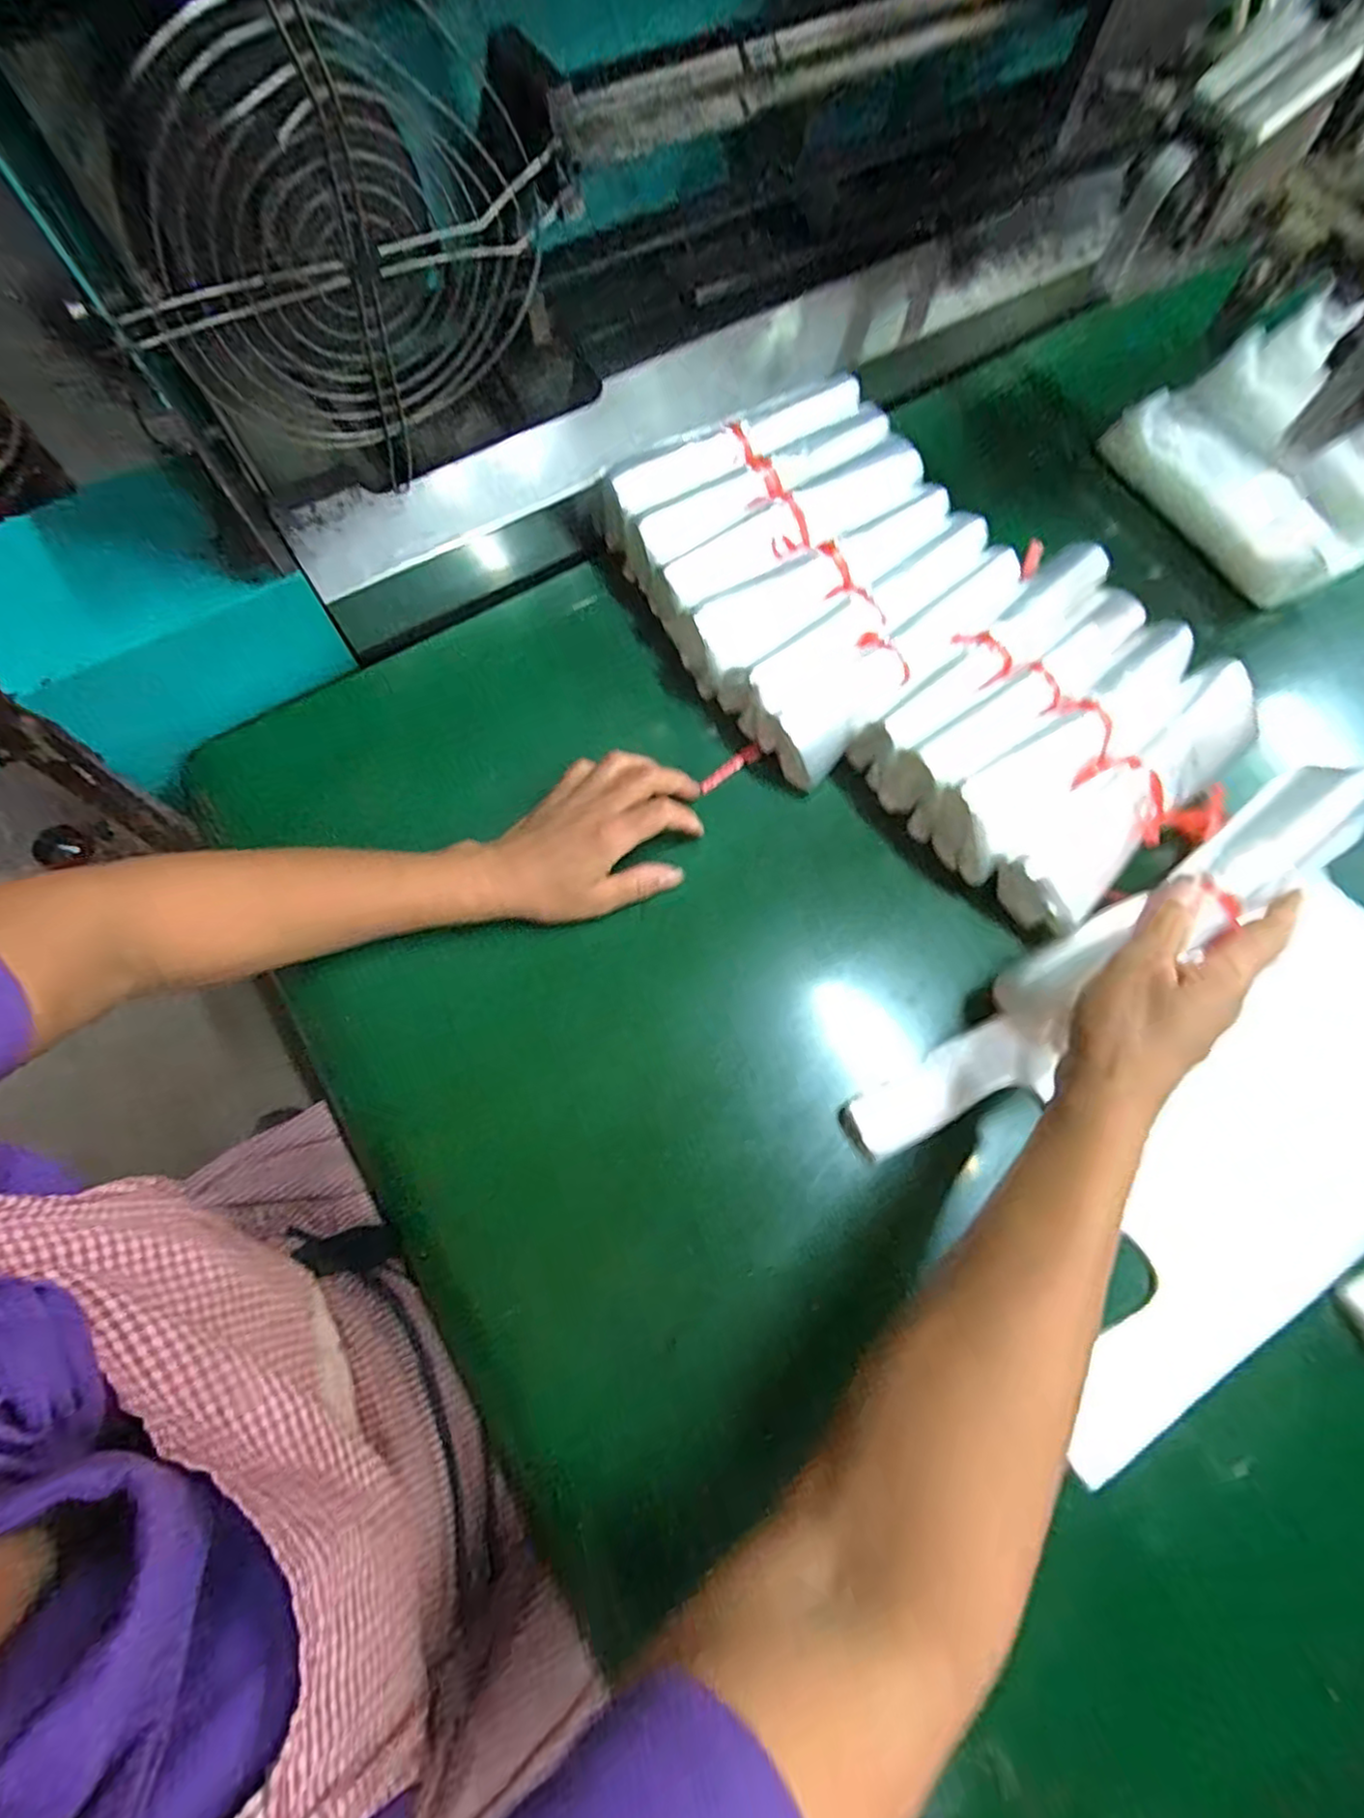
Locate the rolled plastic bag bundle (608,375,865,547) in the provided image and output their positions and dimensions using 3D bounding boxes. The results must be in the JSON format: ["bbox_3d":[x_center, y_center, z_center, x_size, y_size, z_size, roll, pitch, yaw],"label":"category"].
[{"bbox_3d":[0.040,-0.321,0.483,0.206,0.048,0.049,-26,75,-9],"label":"rolled plastic bag bundle"}]

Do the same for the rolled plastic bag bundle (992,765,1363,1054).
[{"bbox_3d":[0.272,-0.001,0.359,0.208,0.050,0.051,-36,76,10],"label":"rolled plastic bag bundle"}]

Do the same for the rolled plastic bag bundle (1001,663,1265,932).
[{"bbox_3d":[0.288,-0.067,0.417,0.210,0.046,0.064,-40,77,-13],"label":"rolled plastic bag bundle"}]

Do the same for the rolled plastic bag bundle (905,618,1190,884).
[{"bbox_3d":[0.247,-0.101,0.425,0.204,0.056,0.055,-35,76,-12],"label":"rolled plastic bag bundle"}]

